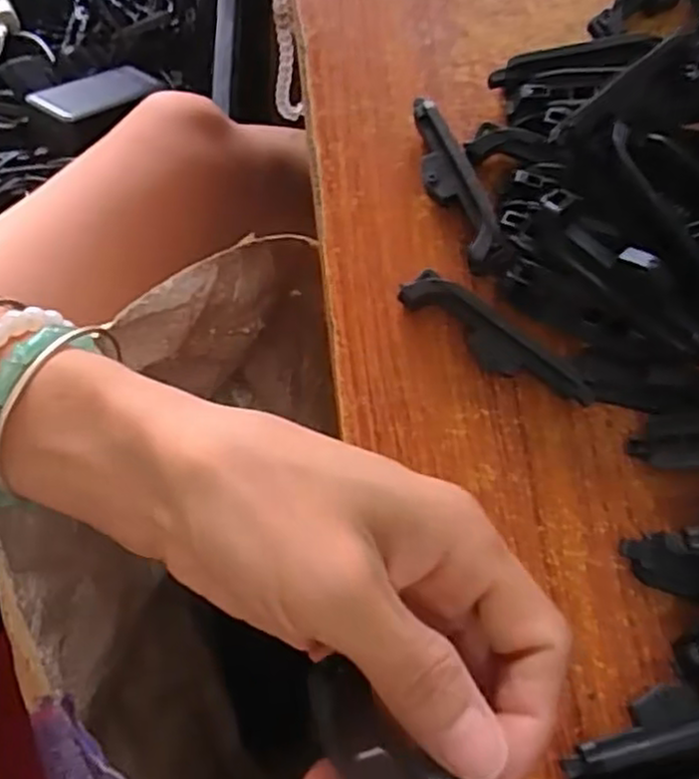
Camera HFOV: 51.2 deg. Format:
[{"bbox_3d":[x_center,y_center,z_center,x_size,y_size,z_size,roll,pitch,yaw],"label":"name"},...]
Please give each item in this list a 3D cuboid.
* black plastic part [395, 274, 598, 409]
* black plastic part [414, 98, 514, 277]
[{"bbox_3d":[0.052,-0.016,0.260,0.073,0.018,0.014,35,77,12],"label":"black plastic part"},{"bbox_3d":[0.040,-0.075,0.279,0.015,0.019,0.074,-22,73,-5],"label":"black plastic part"}]

